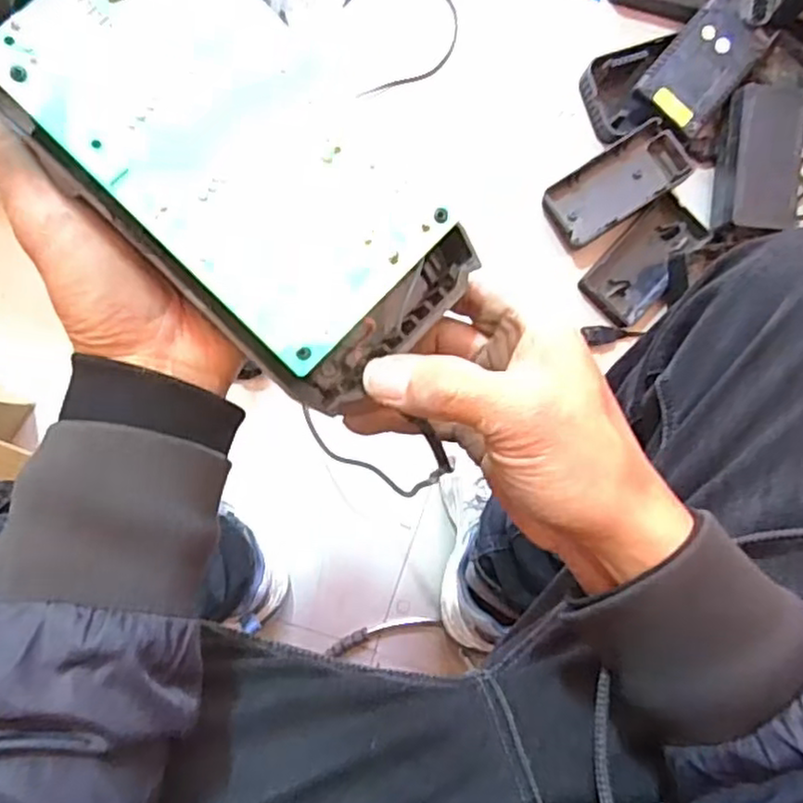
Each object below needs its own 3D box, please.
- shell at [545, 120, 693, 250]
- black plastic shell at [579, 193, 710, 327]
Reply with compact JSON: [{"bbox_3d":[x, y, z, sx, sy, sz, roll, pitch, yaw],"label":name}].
[{"bbox_3d":[0.259,-0.263,0.837,0.168,0.024,0.085,-36,83,0],"label":"shell"},{"bbox_3d":[0.304,-0.181,0.845,0.082,0.018,0.172,43,83,-5],"label":"black plastic shell"}]

